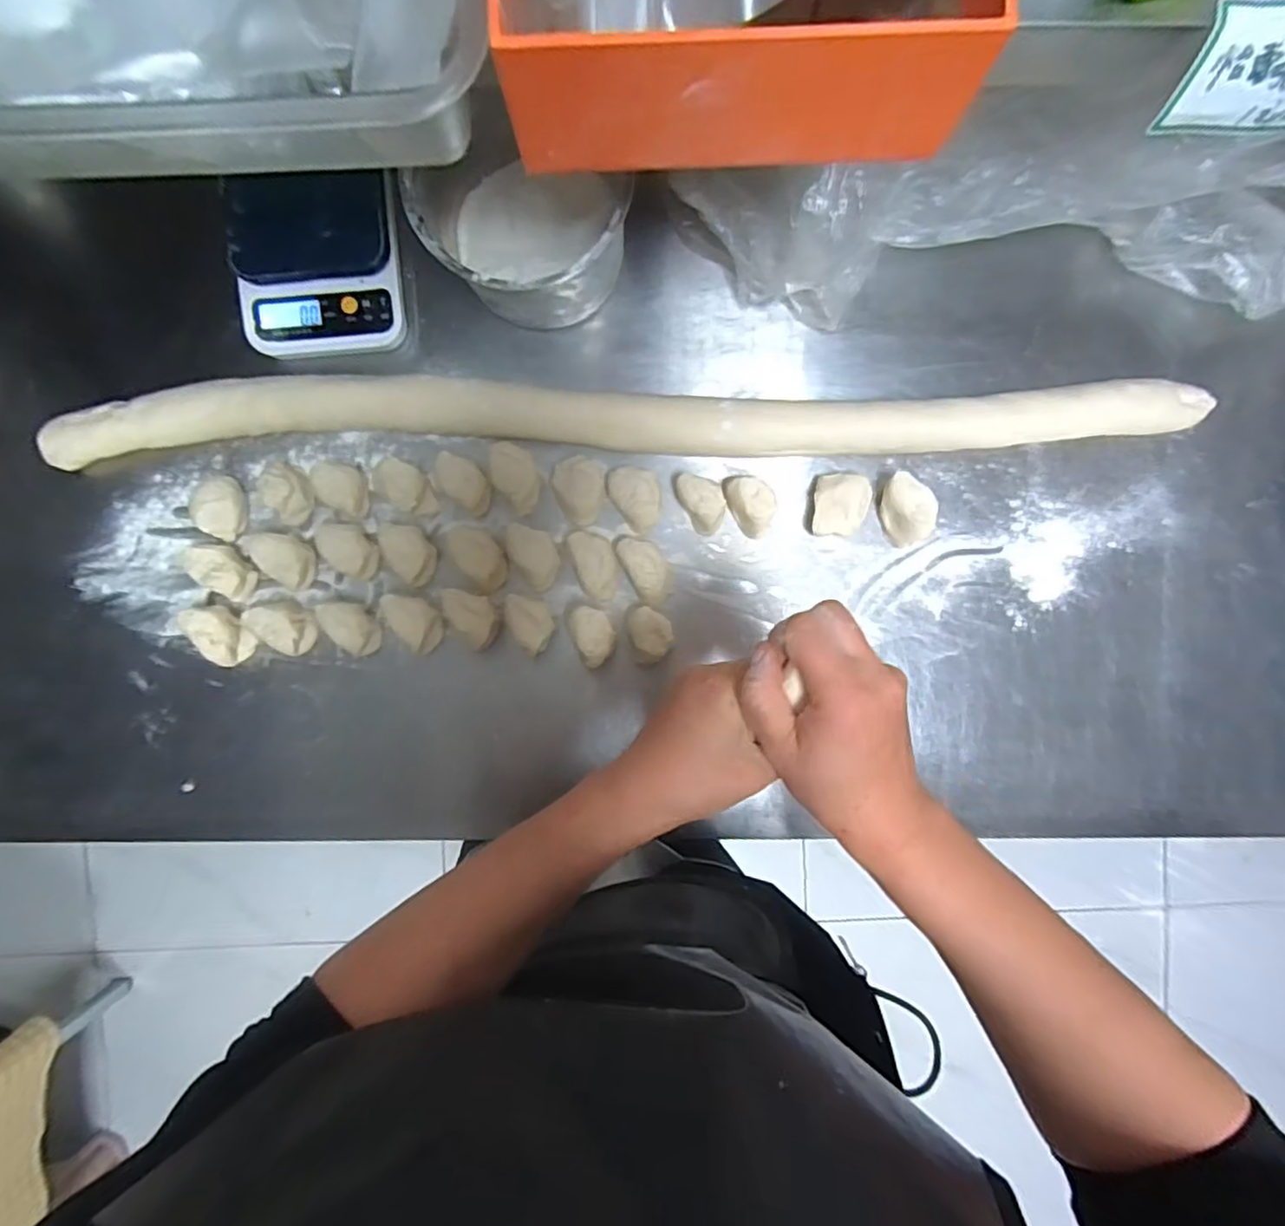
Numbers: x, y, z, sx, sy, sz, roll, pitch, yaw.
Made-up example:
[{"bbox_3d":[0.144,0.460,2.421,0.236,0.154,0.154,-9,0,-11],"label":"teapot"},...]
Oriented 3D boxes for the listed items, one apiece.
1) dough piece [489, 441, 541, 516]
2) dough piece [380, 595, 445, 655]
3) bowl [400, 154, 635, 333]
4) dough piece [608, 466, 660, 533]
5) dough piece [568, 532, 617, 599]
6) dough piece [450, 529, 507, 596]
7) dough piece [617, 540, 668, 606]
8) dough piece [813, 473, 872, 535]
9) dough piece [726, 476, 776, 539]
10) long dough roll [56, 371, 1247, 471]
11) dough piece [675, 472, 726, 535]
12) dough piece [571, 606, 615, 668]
[{"bbox_3d":[-0.109,-0.118,0.532,0.033,0.032,0.060,-20,92,1],"label":"dough piece"},{"bbox_3d":[-0.198,0.006,0.533,0.036,0.040,0.054,-43,92,1],"label":"dough piece"},{"bbox_3d":[-0.091,-0.302,0.484,0.145,0.112,0.134,0,92,0],"label":"bowl"},{"bbox_3d":[-0.004,-0.101,0.531,0.040,0.029,0.058,-34,92,1],"label":"dough piece"},{"bbox_3d":[-0.041,-0.042,0.537,0.031,0.029,0.062,-21,92,1],"label":"dough piece"},{"bbox_3d":[-0.139,-0.047,0.534,0.035,0.035,0.057,-31,92,1],"label":"dough piece"},{"bbox_3d":[0.004,-0.038,0.534,0.032,0.030,0.062,-28,92,1],"label":"dough piece"},{"bbox_3d":[0.174,-0.093,0.537,0.047,0.036,0.051,3,92,0],"label":"dough piece"},{"bbox_3d":[0.094,-0.092,0.530,0.035,0.038,0.052,-23,92,1],"label":"dough piece"},{"bbox_3d":[-0.019,-0.163,0.514,0.974,0.034,0.067,-1,92,0],"label":"long dough roll"},{"bbox_3d":[0.051,-0.097,0.531,0.034,0.033,0.055,-35,92,1],"label":"dough piece"},{"bbox_3d":[-0.041,0.018,0.533,0.032,0.036,0.051,-17,92,0],"label":"dough piece"}]

